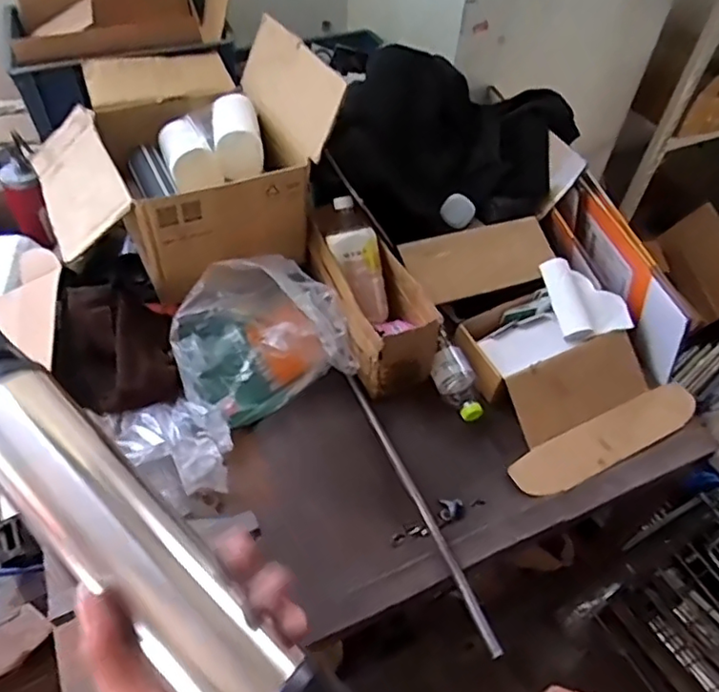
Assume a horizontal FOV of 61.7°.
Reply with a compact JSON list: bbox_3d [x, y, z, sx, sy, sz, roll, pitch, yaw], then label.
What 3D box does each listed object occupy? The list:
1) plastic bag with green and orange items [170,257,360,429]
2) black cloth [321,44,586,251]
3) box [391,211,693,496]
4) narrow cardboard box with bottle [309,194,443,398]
[{"bbox_3d":[-0.149,-0.015,0.901,0.244,0.176,0.177,-24,55,-23],"label":"plastic bag with green and orange items"},{"bbox_3d":[0.173,-0.373,1.096,0.402,0.185,0.351,13,49,6],"label":"black cloth"},{"bbox_3d":[0.314,-0.019,1.002,0.339,0.132,0.440,-18,53,-19],"label":"box"},{"bbox_3d":[0.014,-0.091,0.960,0.128,0.142,0.312,-24,62,-10],"label":"narrow cardboard box with bottle"}]

